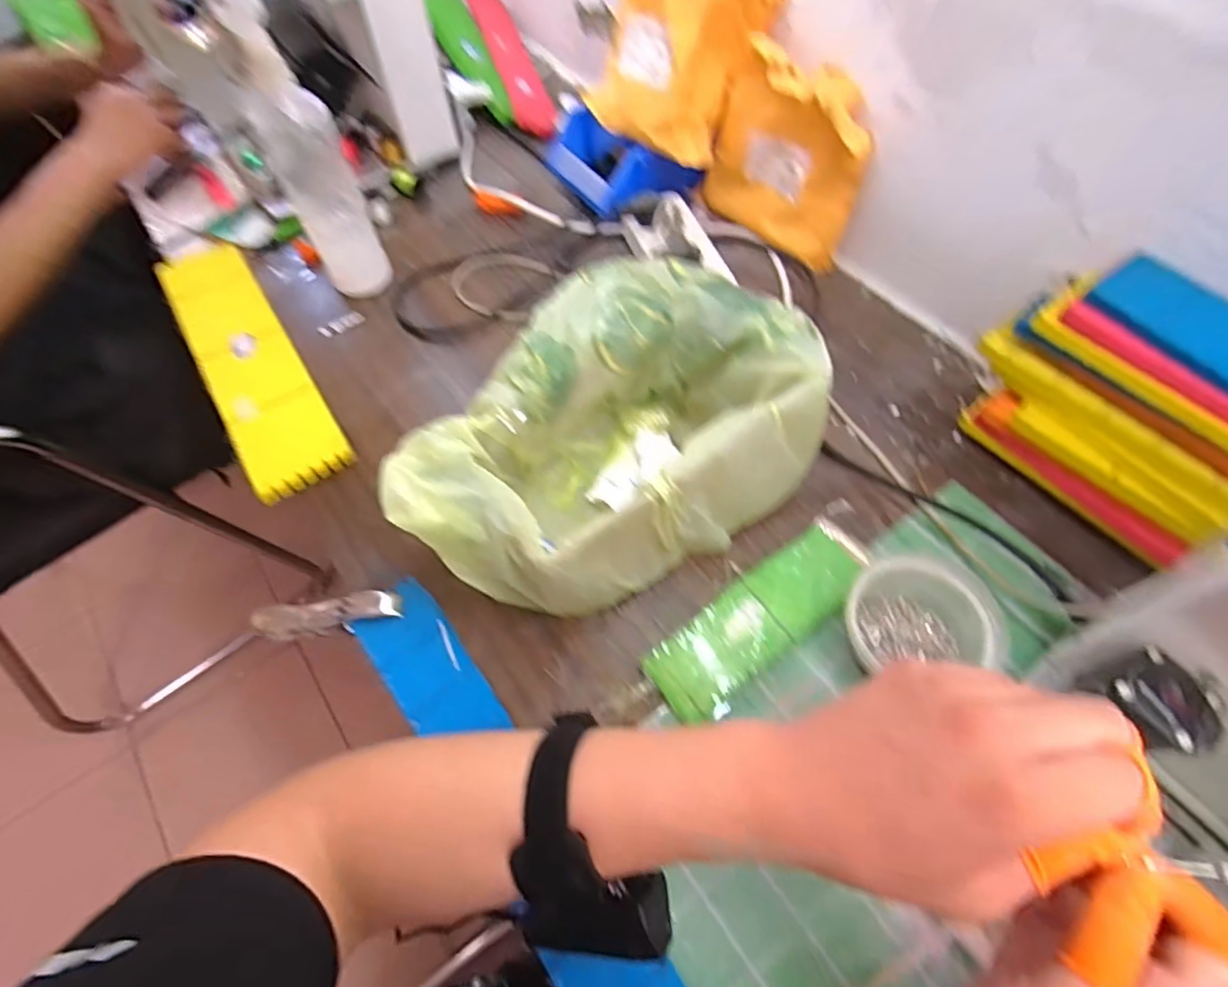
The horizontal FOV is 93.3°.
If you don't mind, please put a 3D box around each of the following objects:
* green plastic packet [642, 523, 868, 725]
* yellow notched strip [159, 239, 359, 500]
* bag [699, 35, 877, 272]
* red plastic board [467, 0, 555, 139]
[{"bbox_3d":[0.107,0.090,0.423,0.179,0.019,0.061,-35,65,-17],"label":"green plastic packet"},{"bbox_3d":[-0.363,-0.139,0.566,0.083,0.025,0.354,-32,65,-16],"label":"yellow notched strip"},{"bbox_3d":[0.178,-0.343,0.591,0.050,0.159,0.168,-37,66,-19],"label":"bag"},{"bbox_3d":[-0.150,-0.622,0.823,0.058,0.012,0.344,-13,69,-20],"label":"red plastic board"}]

